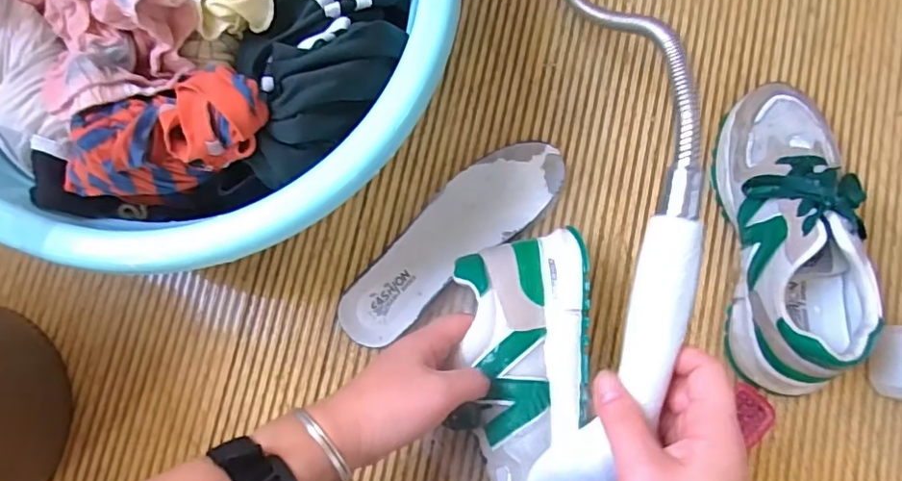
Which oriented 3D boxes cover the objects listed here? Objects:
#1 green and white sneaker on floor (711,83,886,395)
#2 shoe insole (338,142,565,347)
[{"bbox_3d":[0.269,-0.003,0.428,0.086,0.089,0.237,-1,82,1],"label":"green and white sneaker on floor"},{"bbox_3d":[0.000,-0.003,0.481,0.227,0.016,0.069,-41,83,-4],"label":"shoe insole"}]

